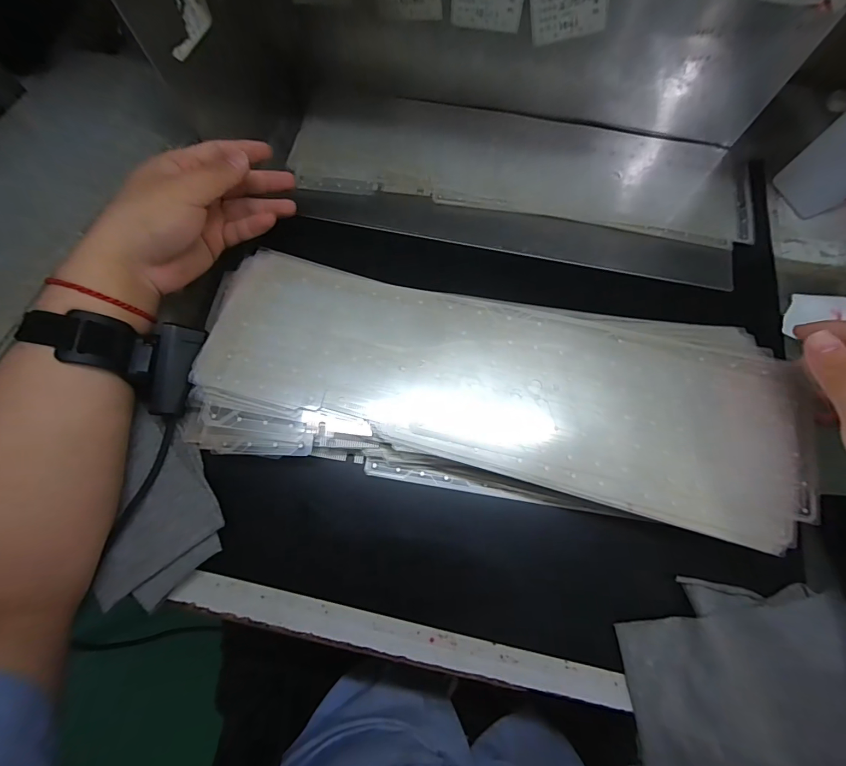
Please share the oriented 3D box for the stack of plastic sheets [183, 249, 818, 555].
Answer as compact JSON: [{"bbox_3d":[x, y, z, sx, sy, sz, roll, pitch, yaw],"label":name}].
[{"bbox_3d":[0.052,0.006,0.298,0.436,0.041,0.153,10,73,4],"label":"stack of plastic sheets"}]

